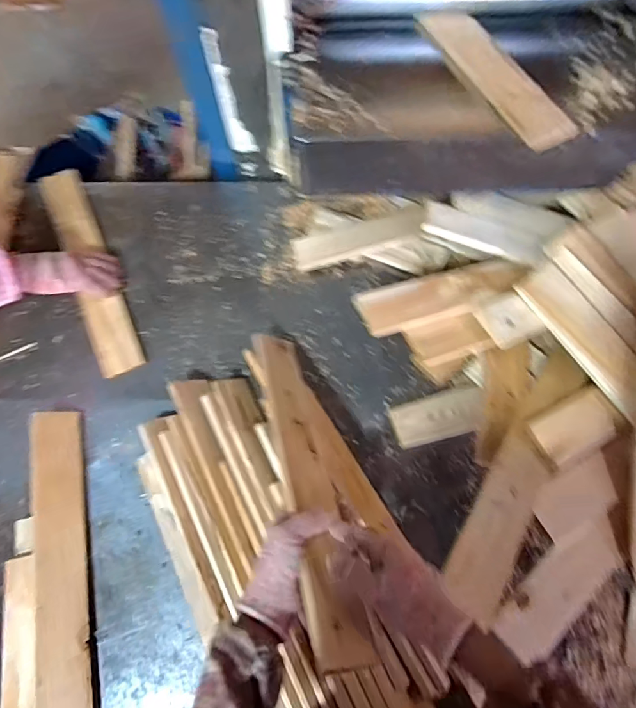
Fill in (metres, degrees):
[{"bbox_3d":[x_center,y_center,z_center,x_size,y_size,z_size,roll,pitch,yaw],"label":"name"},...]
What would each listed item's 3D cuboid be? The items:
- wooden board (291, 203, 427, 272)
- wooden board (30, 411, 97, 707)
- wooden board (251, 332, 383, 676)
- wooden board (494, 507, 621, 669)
[{"bbox_3d":[0.085,-0.227,0.880,0.265,0.011,0.065,-16,85,-1],"label":"wooden board"},{"bbox_3d":[-0.375,0.332,0.660,0.071,0.019,0.504,4,63,-41],"label":"wooden board"},{"bbox_3d":[-0.019,0.140,0.611,0.078,0.019,0.489,17,36,-29],"label":"wooden board"},{"bbox_3d":[0.316,0.295,0.578,0.216,0.016,0.069,-32,69,-19],"label":"wooden board"}]

